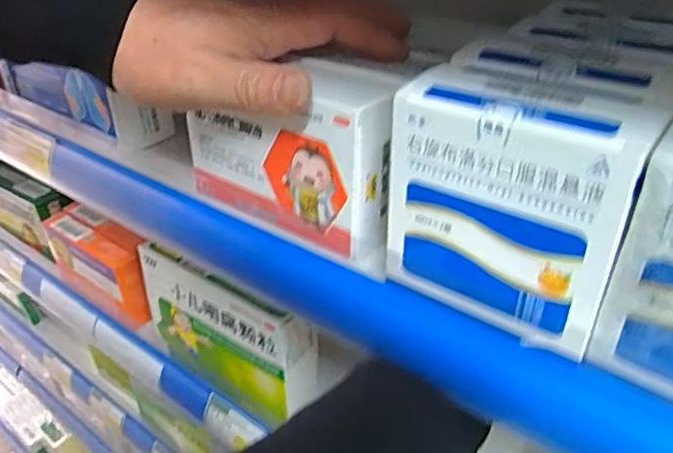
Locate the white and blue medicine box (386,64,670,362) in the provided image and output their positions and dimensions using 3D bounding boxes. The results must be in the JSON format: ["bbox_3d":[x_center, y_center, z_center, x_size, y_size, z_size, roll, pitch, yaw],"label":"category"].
[{"bbox_3d":[0.066,-0.007,0.222,0.091,0.092,0.031,24,43,34],"label":"white and blue medicine box"}]

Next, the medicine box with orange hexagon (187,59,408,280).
[{"bbox_3d":[-0.023,-0.045,0.304,0.122,0.090,0.048,22,38,31],"label":"medicine box with orange hexagon"}]

